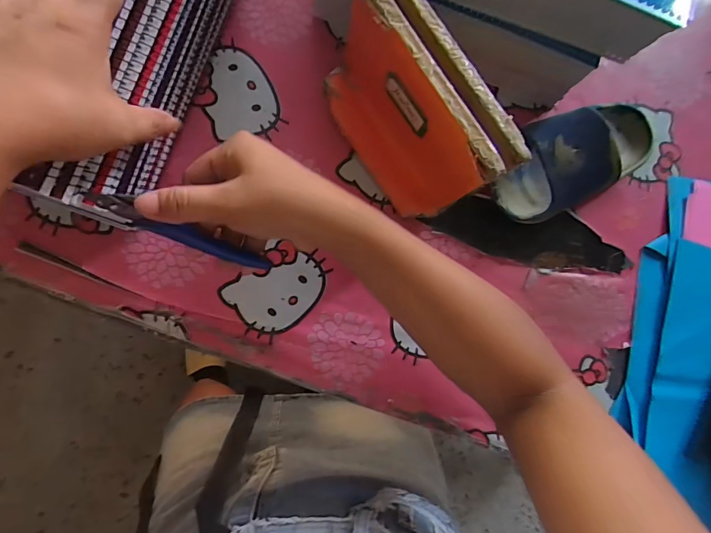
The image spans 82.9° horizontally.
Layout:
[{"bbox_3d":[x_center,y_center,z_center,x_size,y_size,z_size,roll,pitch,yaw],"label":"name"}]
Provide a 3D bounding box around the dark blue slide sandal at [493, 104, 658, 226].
[{"bbox_3d":[0.205,-0.101,0.366,0.170,0.062,0.090,-22,91,-9],"label":"dark blue slide sandal"}]

